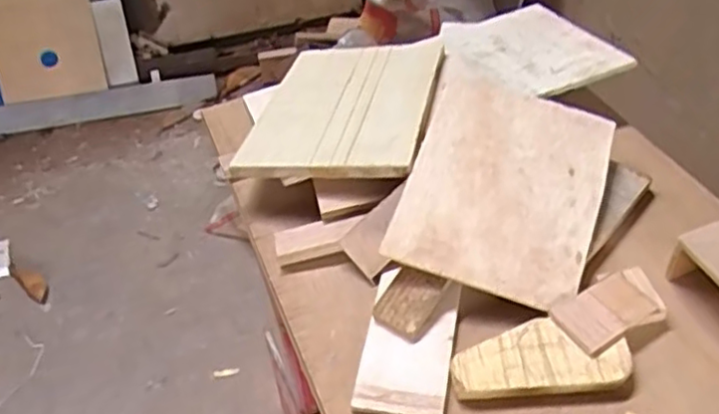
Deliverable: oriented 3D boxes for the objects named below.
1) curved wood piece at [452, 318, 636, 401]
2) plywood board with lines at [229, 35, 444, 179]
[{"bbox_3d":[0.175,0.146,0.664,0.166,0.016,0.078,-2,44,2],"label":"curved wood piece"},{"bbox_3d":[-0.019,-0.143,0.932,0.237,0.021,0.322,-1,38,18],"label":"plywood board with lines"}]

